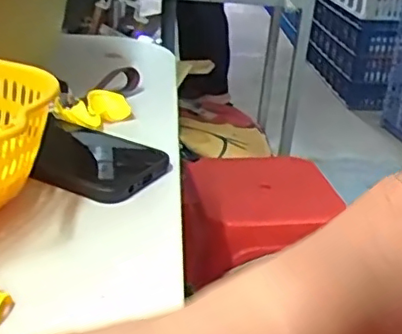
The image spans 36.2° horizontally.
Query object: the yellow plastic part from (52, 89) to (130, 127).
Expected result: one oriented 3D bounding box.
[{"bbox_3d":[-0.099,-0.053,0.560,0.042,0.017,0.078,18,29,27],"label":"yellow plastic part"}]

